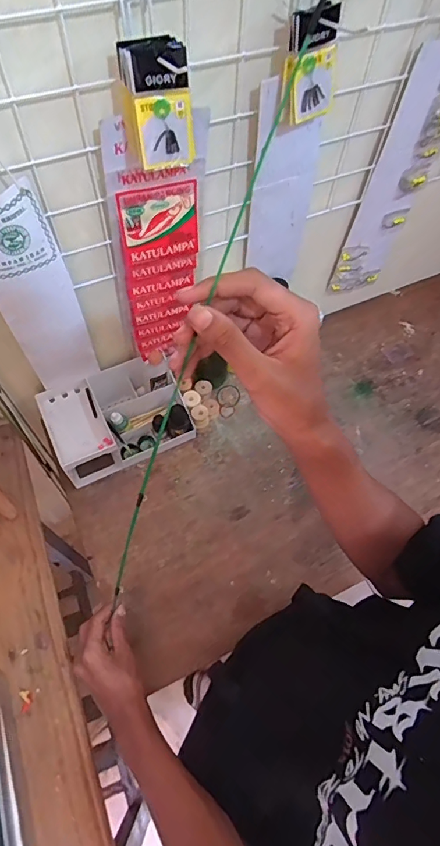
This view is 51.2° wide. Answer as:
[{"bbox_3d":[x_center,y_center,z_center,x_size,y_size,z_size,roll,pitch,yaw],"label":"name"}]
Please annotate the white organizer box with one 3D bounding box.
[{"bbox_3d":[-0.175,-0.004,0.802,0.229,0.090,0.142,-23,66,-14],"label":"white organizer box"}]

